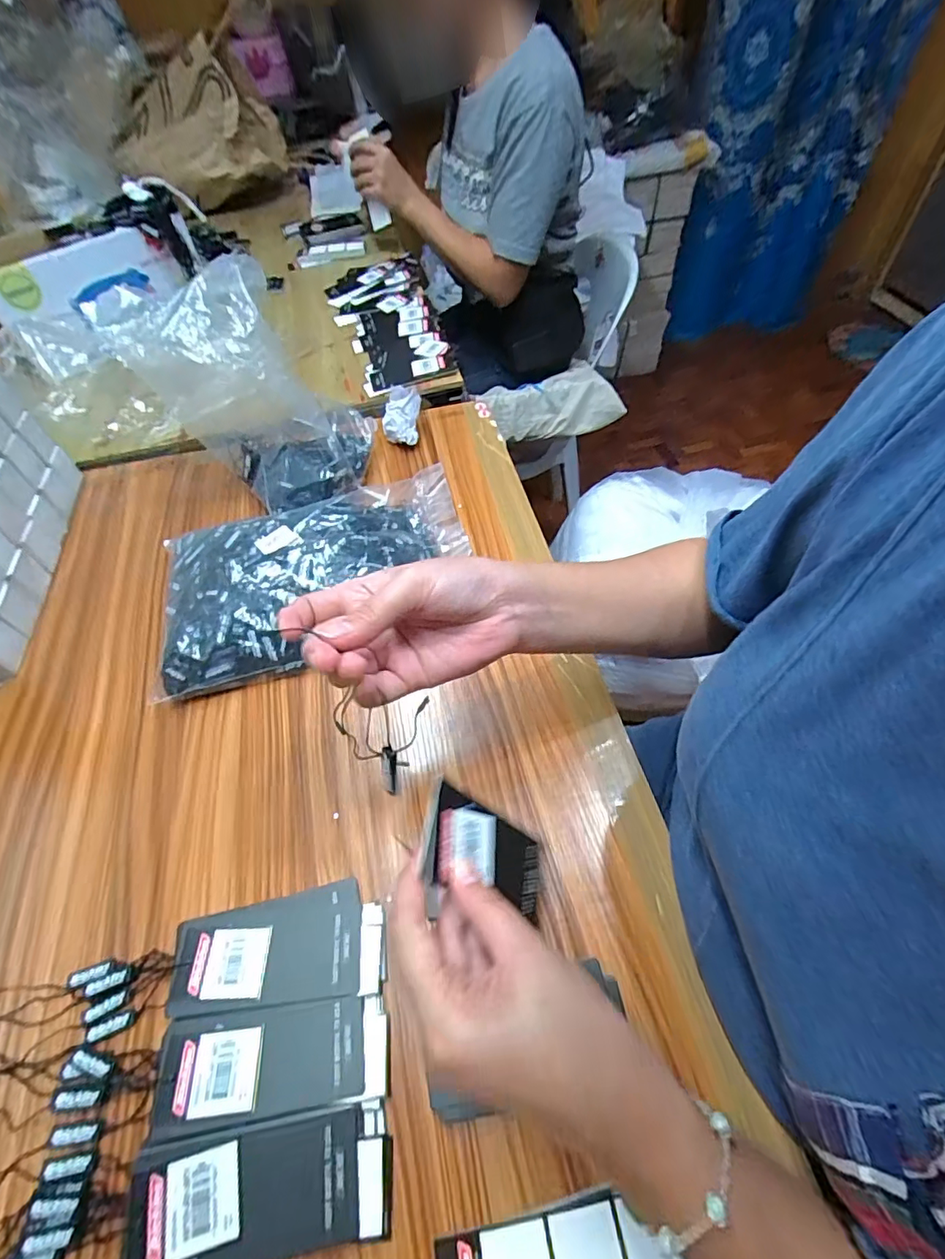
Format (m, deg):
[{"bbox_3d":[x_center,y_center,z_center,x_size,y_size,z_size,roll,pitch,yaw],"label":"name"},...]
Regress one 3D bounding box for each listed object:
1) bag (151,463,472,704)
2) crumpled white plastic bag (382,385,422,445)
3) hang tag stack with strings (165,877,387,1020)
[{"bbox_3d":[-0.138,-0.052,0.467,0.282,0.058,0.169,-19,56,-10],"label":"bag"},{"bbox_3d":[-0.081,-0.246,0.603,0.045,0.048,0.065,-7,55,-1],"label":"crumpled white plastic bag"},{"bbox_3d":[-0.117,0.195,0.319,0.122,0.021,0.061,-8,55,-2],"label":"hang tag stack with strings"}]

